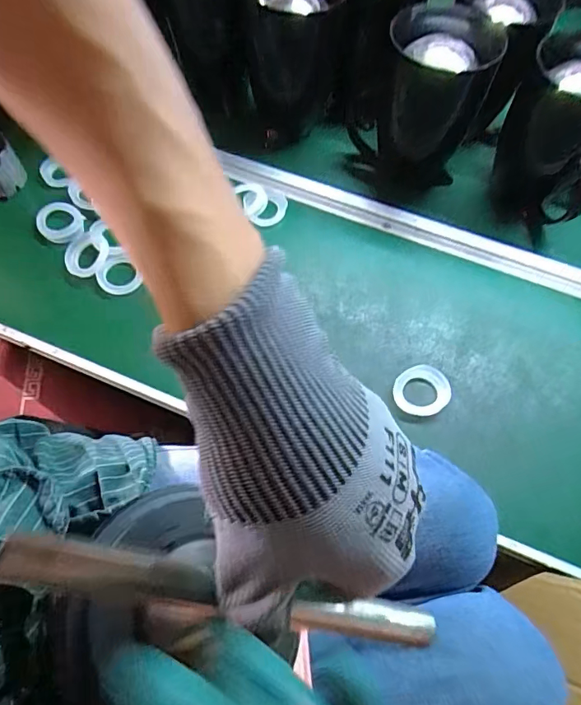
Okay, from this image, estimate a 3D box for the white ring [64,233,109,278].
[{"bbox_3d":[-0.248,-0.121,0.578,0.049,0.011,0.059,-6,59,-7],"label":"white ring"}]

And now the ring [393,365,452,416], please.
[{"bbox_3d":[0.145,0.043,0.521,0.063,0.012,0.054,-32,66,-21],"label":"ring"}]

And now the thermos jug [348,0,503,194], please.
[{"bbox_3d":[0.172,-0.328,0.624,0.147,0.197,0.124,25,62,10],"label":"thermos jug"}]

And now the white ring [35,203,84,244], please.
[{"bbox_3d":[-0.293,-0.166,0.603,0.053,0.014,0.057,2,59,-3],"label":"white ring"}]

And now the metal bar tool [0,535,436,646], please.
[{"bbox_3d":[-0.014,0.104,0.200,0.198,0.014,0.015,24,55,-23],"label":"metal bar tool"}]

